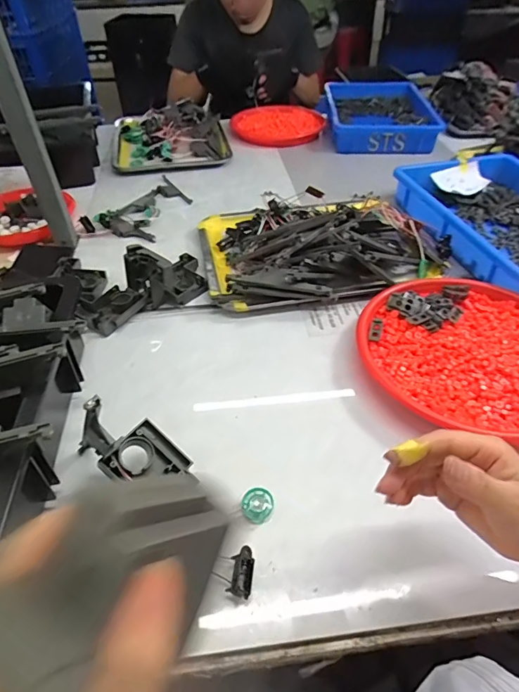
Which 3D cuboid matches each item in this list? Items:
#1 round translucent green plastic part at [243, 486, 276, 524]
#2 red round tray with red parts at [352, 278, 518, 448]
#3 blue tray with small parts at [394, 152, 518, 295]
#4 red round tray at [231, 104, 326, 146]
[{"bbox_3d":[-0.001,0.143,0.384,0.028,0.014,0.031,22,49,22],"label":"round translucent green plastic part"},{"bbox_3d":[0.248,0.011,0.501,0.255,0.037,0.244,0,46,0],"label":"red round tray with red parts"},{"bbox_3d":[0.406,-0.207,0.696,0.263,0.059,0.366,-13,46,-11],"label":"blue tray with small parts"},{"bbox_3d":[0.045,-0.575,1.080,0.226,0.036,0.235,-1,45,1],"label":"red round tray"}]

